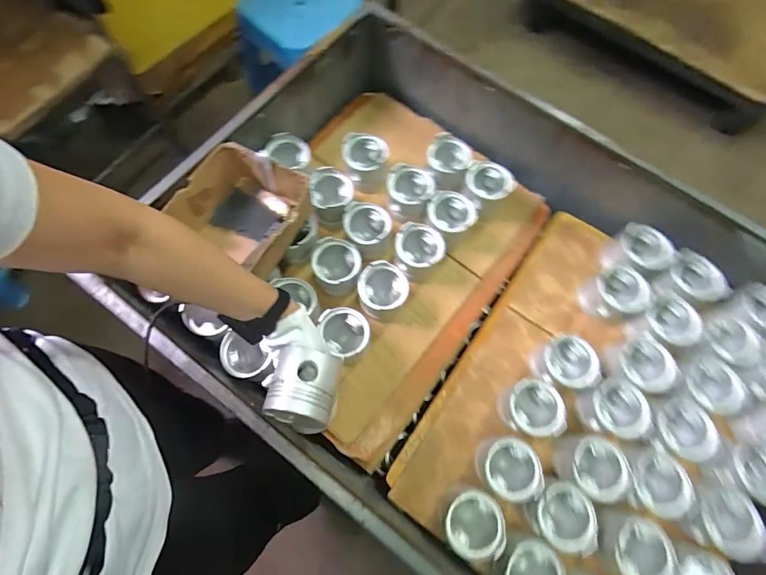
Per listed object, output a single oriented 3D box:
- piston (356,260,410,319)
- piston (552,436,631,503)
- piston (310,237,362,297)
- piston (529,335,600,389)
[{"bbox_3d":[-0.001,0.008,0.708,0.085,0.081,0.083,1,71,-2],"label":"piston"},{"bbox_3d":[0.324,0.282,0.619,0.088,0.081,0.087,1,71,-2],"label":"piston"},{"bbox_3d":[-0.084,-0.038,0.719,0.083,0.082,0.085,1,71,-2],"label":"piston"},{"bbox_3d":[0.307,0.131,0.678,0.084,0.090,0.085,4,71,-1],"label":"piston"}]

